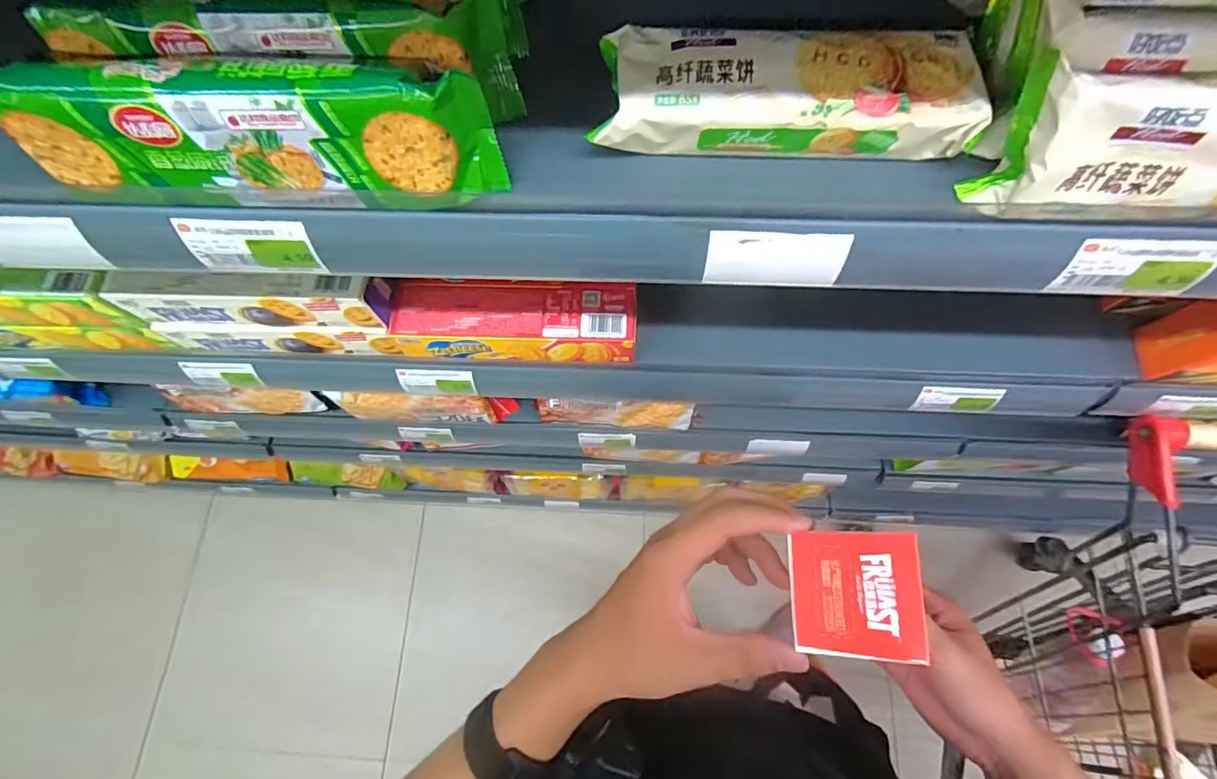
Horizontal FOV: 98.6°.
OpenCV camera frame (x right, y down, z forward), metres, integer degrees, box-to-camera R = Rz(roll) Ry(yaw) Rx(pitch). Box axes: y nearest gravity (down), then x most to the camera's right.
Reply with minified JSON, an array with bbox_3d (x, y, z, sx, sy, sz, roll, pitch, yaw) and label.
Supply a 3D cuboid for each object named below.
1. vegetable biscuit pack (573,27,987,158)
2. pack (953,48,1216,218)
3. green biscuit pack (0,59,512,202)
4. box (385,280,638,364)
[{"bbox_3d":[0.097,-0.167,0.292,0.198,0.034,0.071,3,72,3],"label":"vegetable biscuit pack"},{"bbox_3d":[0.302,-0.121,0.257,0.201,0.064,0.043,3,72,3],"label":"pack"},{"bbox_3d":[-0.184,-0.134,0.274,0.243,0.061,0.039,-2,72,1],"label":"green biscuit pack"},{"bbox_3d":[-0.089,-0.069,0.511,0.229,0.049,0.066,2,72,3],"label":"box"}]

